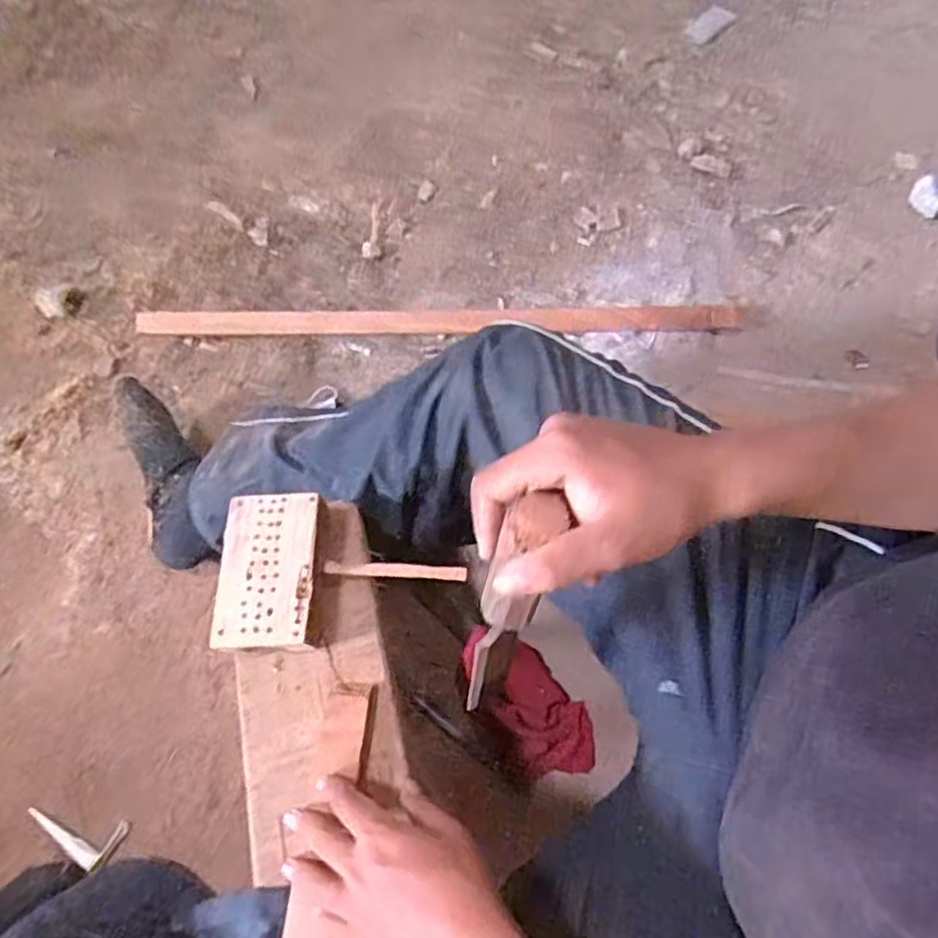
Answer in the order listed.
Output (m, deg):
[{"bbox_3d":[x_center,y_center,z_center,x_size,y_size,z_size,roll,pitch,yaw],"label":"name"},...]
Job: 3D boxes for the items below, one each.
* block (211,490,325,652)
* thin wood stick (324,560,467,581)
[{"bbox_3d":[-0.161,0.085,0.540,0.082,0.035,0.125,-1,65,3],"label":"block"},{"bbox_3d":[-0.059,0.083,0.537,0.115,0.008,0.012,3,65,4],"label":"thin wood stick"}]

